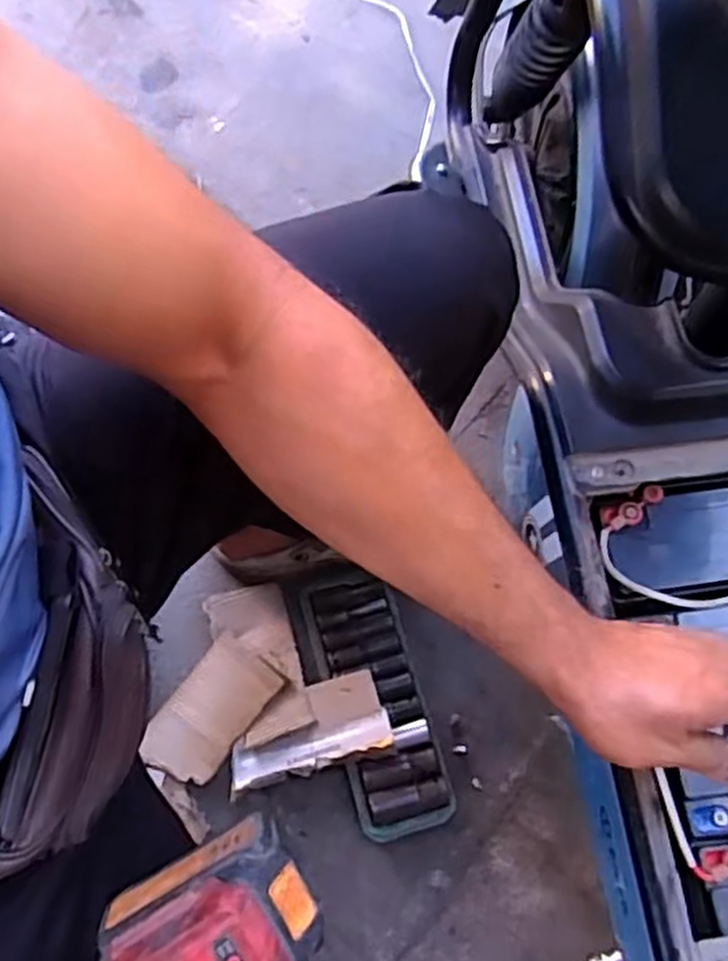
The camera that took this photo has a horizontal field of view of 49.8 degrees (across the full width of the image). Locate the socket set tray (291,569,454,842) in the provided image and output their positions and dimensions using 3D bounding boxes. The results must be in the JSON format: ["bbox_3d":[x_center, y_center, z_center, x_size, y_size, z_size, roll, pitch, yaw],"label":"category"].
[{"bbox_3d":[0.004,0.230,0.836,0.107,0.037,0.278,-17,68,-5],"label":"socket set tray"}]

